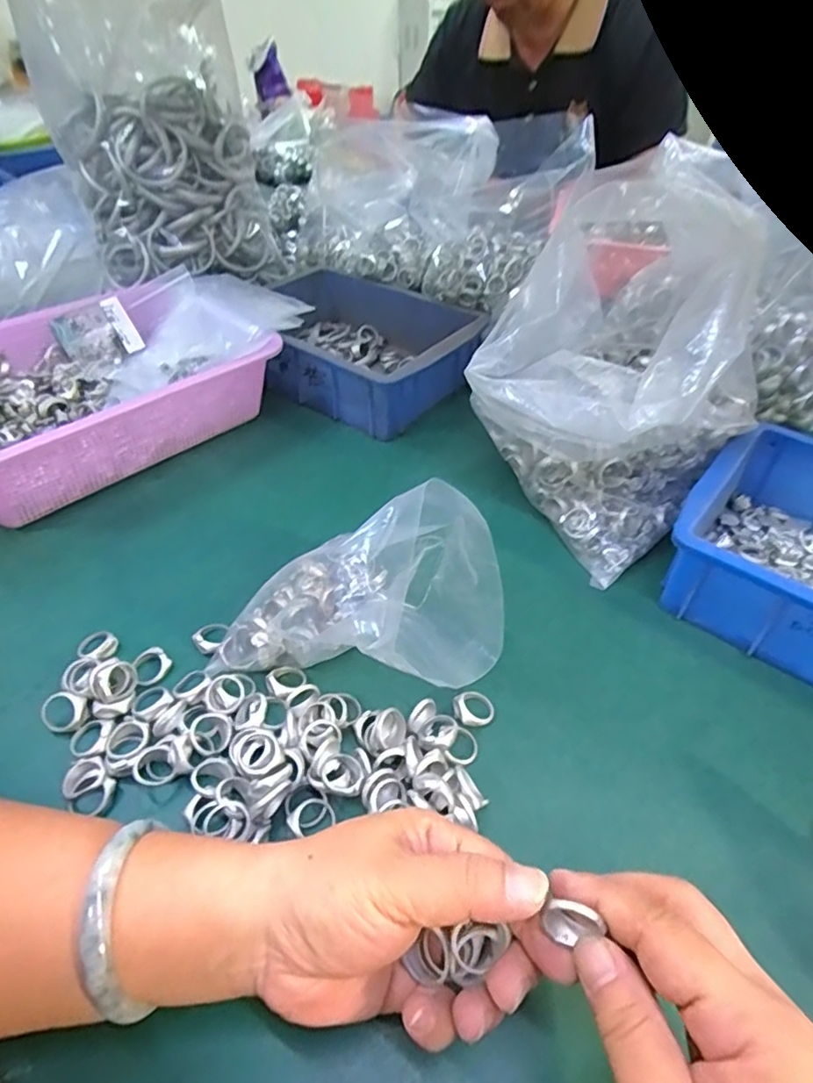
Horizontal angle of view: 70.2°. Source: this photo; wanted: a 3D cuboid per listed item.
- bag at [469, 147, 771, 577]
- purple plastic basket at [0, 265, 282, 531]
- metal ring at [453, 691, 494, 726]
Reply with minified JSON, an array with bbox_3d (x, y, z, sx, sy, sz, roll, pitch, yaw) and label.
[{"bbox_3d":[0.142,-0.123,0.428,0.160,0.219,0.176,-30,52,-28],"label":"bag"},{"bbox_3d":[-0.286,-0.130,0.525,0.215,0.090,0.287,33,53,29],"label":"purple plastic basket"},{"bbox_3d":[0.040,0.099,0.346,0.024,0.007,0.021,-12,45,-13],"label":"metal ring"}]

